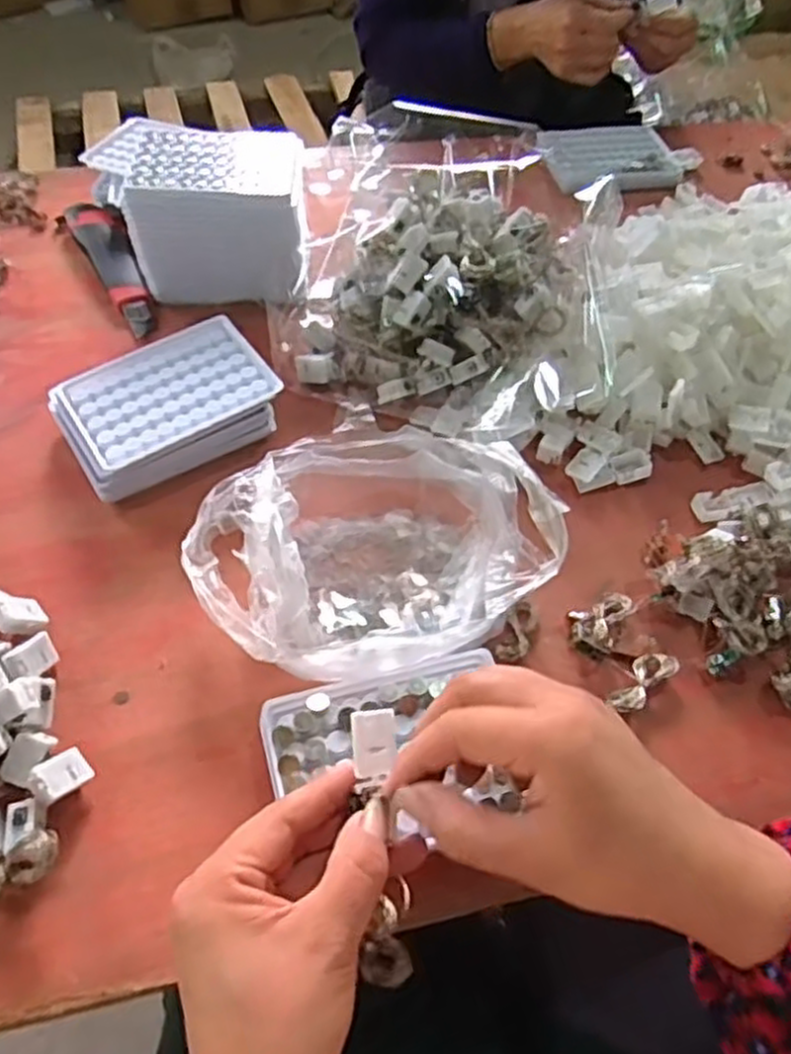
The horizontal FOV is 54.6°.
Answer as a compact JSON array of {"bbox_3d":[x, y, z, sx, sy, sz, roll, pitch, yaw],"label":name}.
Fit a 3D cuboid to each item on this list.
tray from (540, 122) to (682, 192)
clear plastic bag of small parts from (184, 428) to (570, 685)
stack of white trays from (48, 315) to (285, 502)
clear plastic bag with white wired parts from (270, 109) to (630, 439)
[{"bbox_3d":[0.218,-0.373,0.776,0.132,0.018,0.097,-12,56,-12],"label":"tray"},{"bbox_3d":[-0.014,0.011,0.462,0.200,0.056,0.153,-23,59,-17],"label":"clear plastic bag of small parts"},{"bbox_3d":[-0.159,-0.085,0.535,0.139,0.034,0.099,-28,60,-19],"label":"stack of white trays"},{"bbox_3d":[0.037,-0.176,0.557,0.252,0.129,0.177,16,56,9],"label":"clear plastic bag with white wired parts"}]

